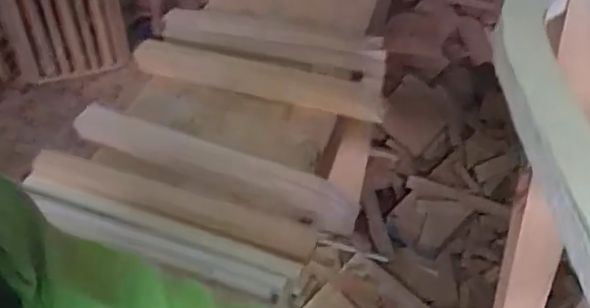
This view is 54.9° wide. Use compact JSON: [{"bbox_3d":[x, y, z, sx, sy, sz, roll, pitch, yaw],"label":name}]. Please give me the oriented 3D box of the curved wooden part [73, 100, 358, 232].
[{"bbox_3d":[-0.147,0.015,0.978,0.534,0.057,0.068,18,48,15],"label":"curved wooden part"}]

